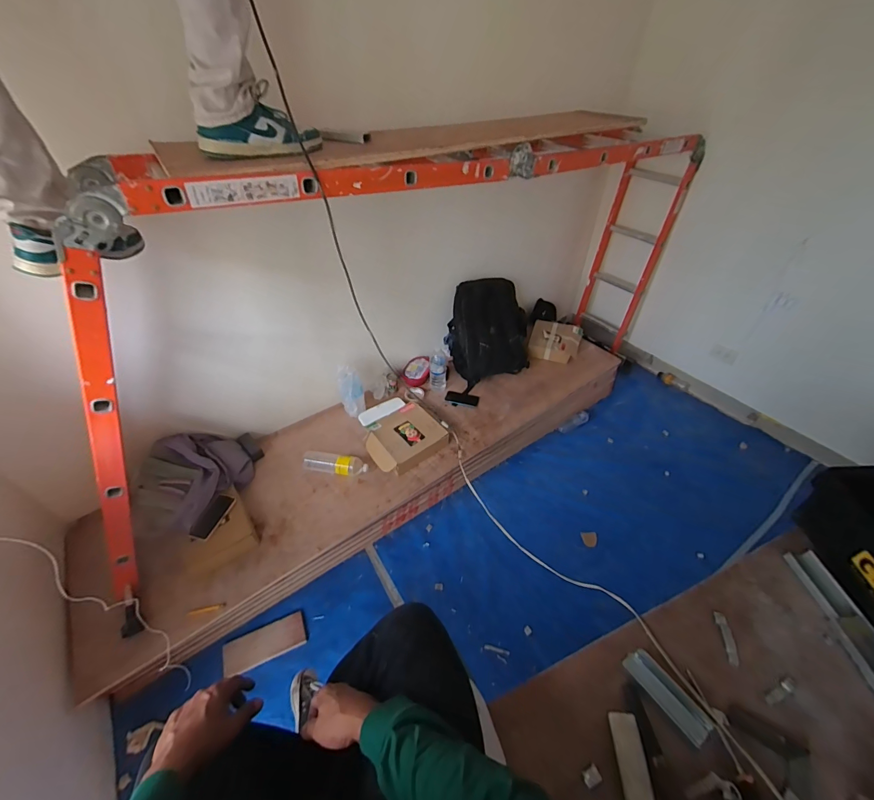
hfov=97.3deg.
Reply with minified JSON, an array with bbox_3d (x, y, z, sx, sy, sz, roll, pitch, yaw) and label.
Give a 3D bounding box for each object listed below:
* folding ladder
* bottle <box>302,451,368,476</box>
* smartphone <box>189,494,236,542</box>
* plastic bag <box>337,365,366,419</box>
[{"bbox_3d":[-0.064,-0.348,1.448,2.483,1.096,0.457,-28,50,-26],"label":"folding ladder"},{"bbox_3d":[-0.412,0.255,1.549,0.264,0.077,0.089,3,43,4],"label":"bottle"},{"bbox_3d":[-0.777,0.405,1.341,0.067,0.017,0.167,25,49,-5],"label":"smartphone"},{"bbox_3d":[-0.380,-0.031,1.721,0.101,0.236,0.109,-12,44,-12],"label":"plastic bag"}]

